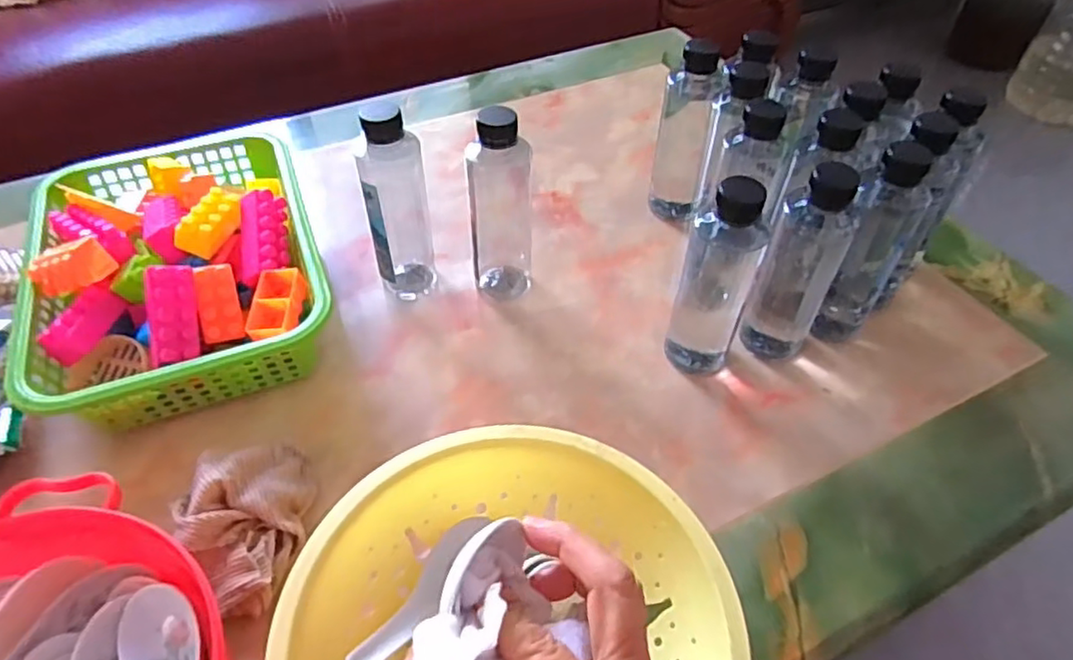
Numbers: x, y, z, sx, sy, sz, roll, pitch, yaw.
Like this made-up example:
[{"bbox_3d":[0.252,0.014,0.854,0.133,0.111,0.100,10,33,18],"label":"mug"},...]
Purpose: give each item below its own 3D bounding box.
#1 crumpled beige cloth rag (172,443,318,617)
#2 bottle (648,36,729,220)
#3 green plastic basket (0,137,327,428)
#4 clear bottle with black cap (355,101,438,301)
[{"bbox_3d":[-0.192,0.132,0.437,0.084,0.051,0.106,-15,51,-13],"label":"crumpled beige cloth rag"},{"bbox_3d":[0.141,-0.179,0.625,0.058,0.174,0.058,21,52,17],"label":"bottle"},{"bbox_3d":[-0.306,-0.055,0.568,0.217,0.101,0.290,-18,51,-15],"label":"green plastic basket"},{"bbox_3d":[-0.119,-0.104,0.560,0.052,0.180,0.046,-6,49,-6],"label":"clear bottle with black cap"}]

